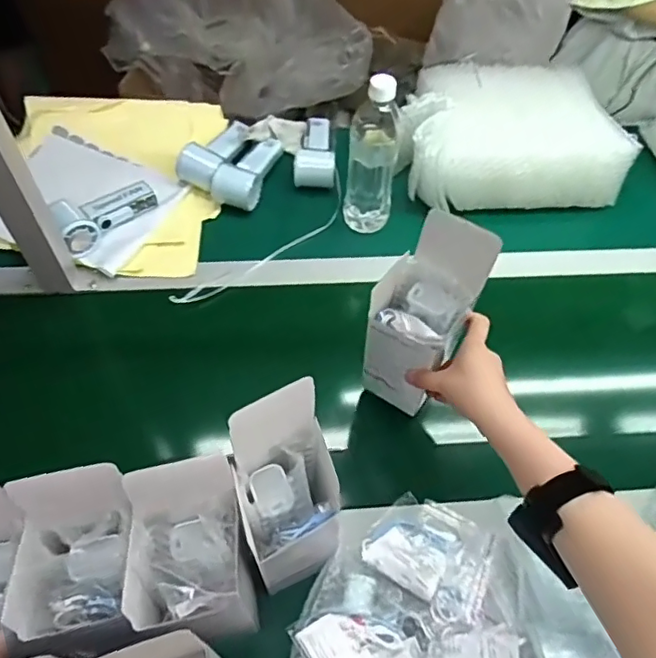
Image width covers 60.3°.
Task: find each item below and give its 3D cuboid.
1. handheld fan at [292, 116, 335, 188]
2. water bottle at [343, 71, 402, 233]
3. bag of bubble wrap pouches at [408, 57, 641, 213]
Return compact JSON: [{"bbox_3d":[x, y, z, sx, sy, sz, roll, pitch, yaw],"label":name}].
[{"bbox_3d":[-0.023,-0.282,0.874,0.062,0.034,0.154,-1,56,-4],"label":"handheld fan"},{"bbox_3d":[0.061,-0.228,0.749,0.067,0.219,0.054,11,56,4],"label":"water bottle"},{"bbox_3d":[0.269,-0.290,0.846,0.304,0.120,0.200,0,56,-4],"label":"bag of bubble wrap pouches"}]

